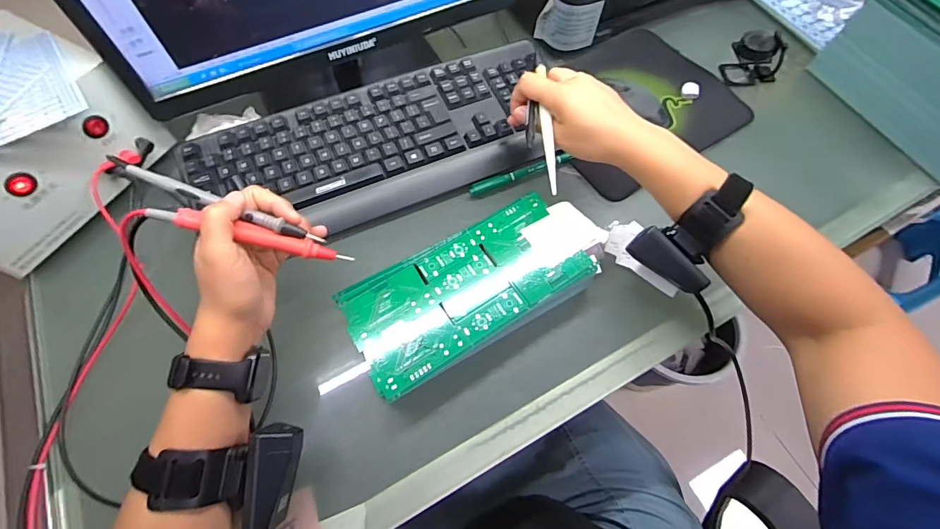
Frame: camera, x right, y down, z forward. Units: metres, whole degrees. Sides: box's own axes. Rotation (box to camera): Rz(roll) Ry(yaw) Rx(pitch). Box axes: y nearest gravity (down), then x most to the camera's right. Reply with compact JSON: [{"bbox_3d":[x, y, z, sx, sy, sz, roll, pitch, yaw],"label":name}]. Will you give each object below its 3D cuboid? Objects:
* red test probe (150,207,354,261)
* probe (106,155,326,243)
[{"bbox_3d":[-0.161,-0.021,0.322,0.139,0.013,0.016,15,63,-16],"label":"red test probe"},{"bbox_3d":[-0.189,-0.045,0.323,0.158,0.010,0.015,23,64,-13],"label":"probe"}]

